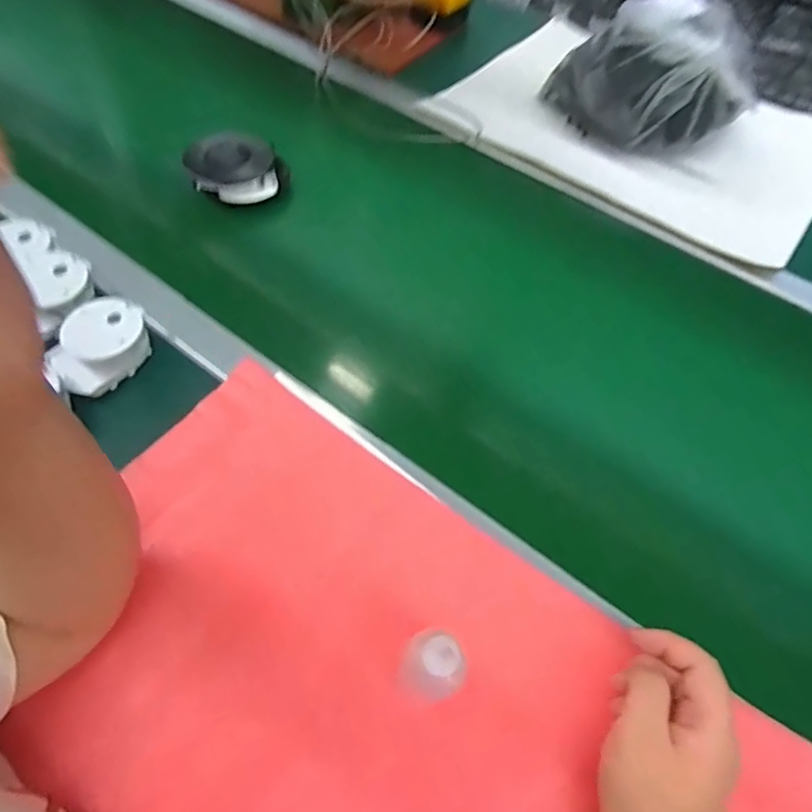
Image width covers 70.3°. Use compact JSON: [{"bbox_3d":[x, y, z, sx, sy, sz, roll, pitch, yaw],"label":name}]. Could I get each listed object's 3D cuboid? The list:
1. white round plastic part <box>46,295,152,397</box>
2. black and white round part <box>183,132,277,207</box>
[{"bbox_3d":[-0.259,-0.052,0.489,0.064,0.036,0.080,39,62,20],"label":"white round plastic part"},{"bbox_3d":[-0.191,-0.260,0.630,0.093,0.039,0.076,-5,57,-8],"label":"black and white round part"}]

